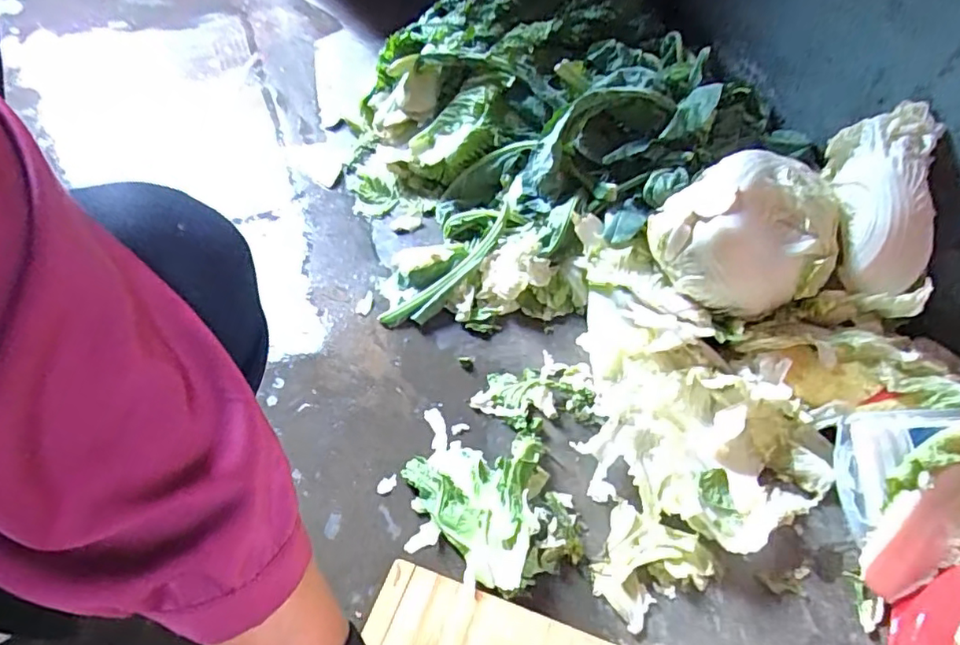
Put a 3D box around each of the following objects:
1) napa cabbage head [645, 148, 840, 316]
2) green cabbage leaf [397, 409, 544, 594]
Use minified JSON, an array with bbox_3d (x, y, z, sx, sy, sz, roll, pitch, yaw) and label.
[{"bbox_3d":[0.300,-0.104,0.678,0.196,0.128,0.154,13,52,11],"label":"napa cabbage head"},{"bbox_3d":[-0.012,0.175,0.601,0.140,0.031,0.162,11,53,12],"label":"green cabbage leaf"}]

